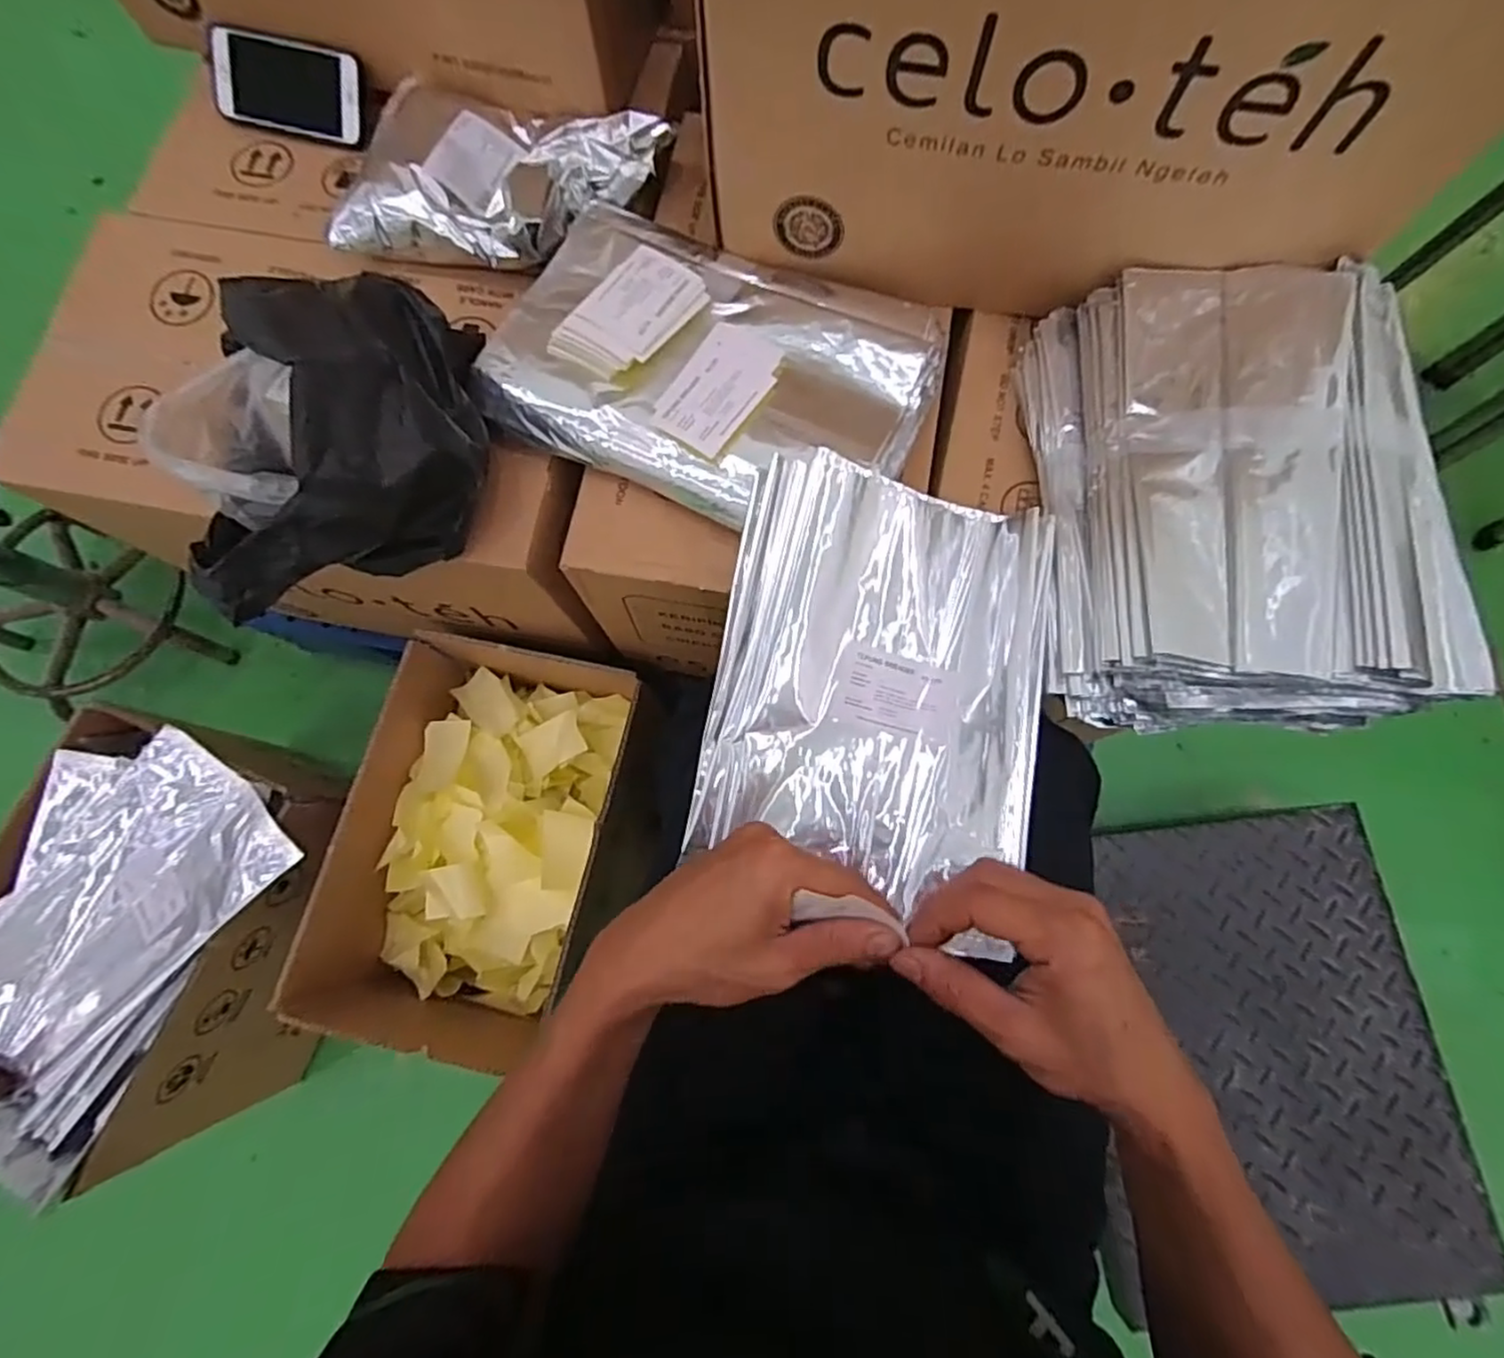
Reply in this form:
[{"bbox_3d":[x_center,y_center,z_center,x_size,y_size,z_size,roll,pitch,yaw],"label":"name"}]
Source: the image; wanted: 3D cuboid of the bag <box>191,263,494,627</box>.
[{"bbox_3d":[-0.281,-0.170,0.450,0.224,0.132,0.176,-36,78,-6],"label":"bag"}]

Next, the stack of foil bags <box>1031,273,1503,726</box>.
[{"bbox_3d":[0.320,-0.130,0.460,0.224,0.081,0.322,2,77,2],"label":"stack of foil bags"}]

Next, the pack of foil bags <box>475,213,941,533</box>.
[{"bbox_3d":[-0.028,-0.239,0.508,0.319,0.044,0.217,23,79,7],"label":"pack of foil bags"}]

